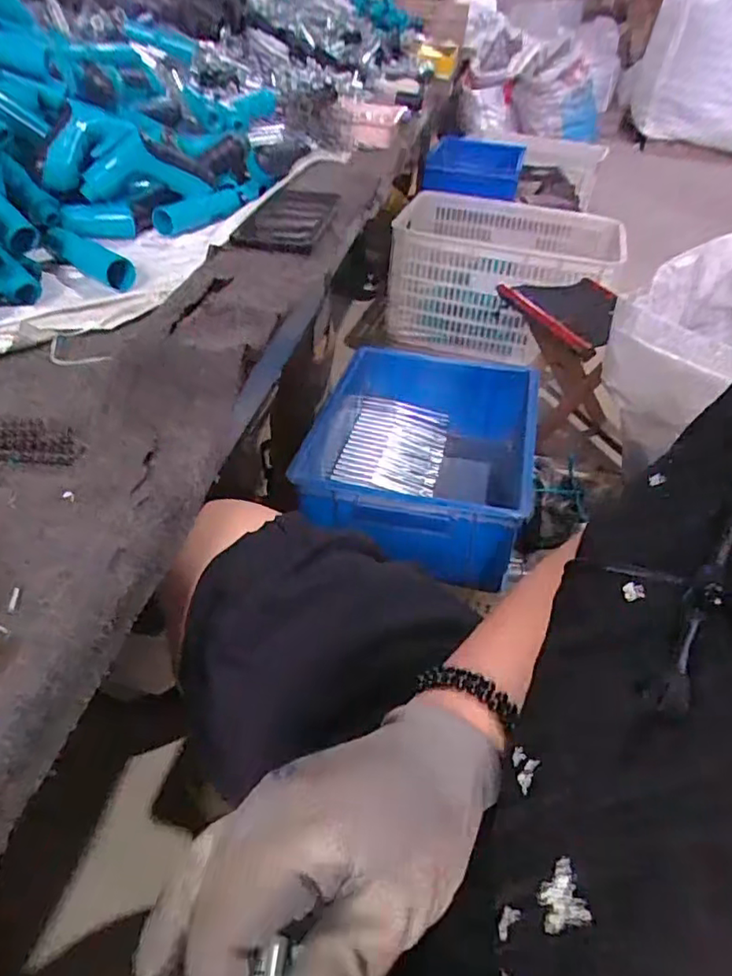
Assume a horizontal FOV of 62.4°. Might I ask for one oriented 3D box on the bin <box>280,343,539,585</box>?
[{"bbox_3d":[0.079,-0.037,0.797,0.290,0.126,0.341,10,40,5],"label":"bin"}]

